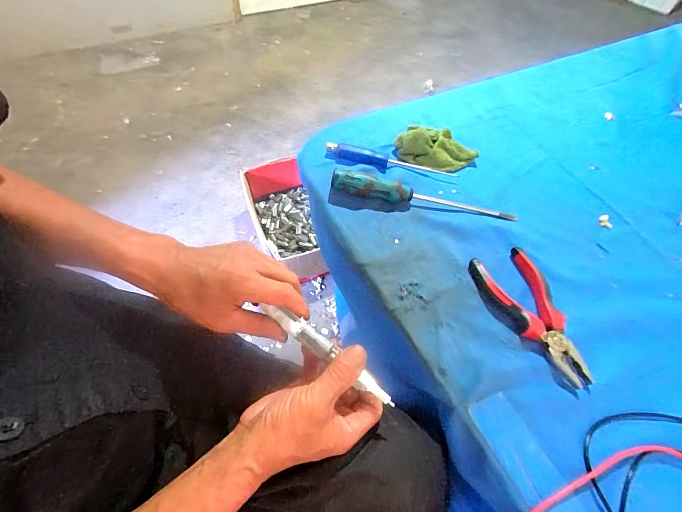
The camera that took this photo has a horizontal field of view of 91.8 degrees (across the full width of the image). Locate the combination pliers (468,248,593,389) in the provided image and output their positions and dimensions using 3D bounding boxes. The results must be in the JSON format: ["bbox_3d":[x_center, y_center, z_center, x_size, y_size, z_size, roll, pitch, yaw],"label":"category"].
[{"bbox_3d":[0.214,0.062,0.364,0.078,0.018,0.155,-18,60,-14],"label":"combination pliers"}]

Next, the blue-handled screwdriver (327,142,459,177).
[{"bbox_3d":[0.070,-0.135,0.476,0.187,0.016,0.024,15,58,6],"label":"blue-handled screwdriver"}]

